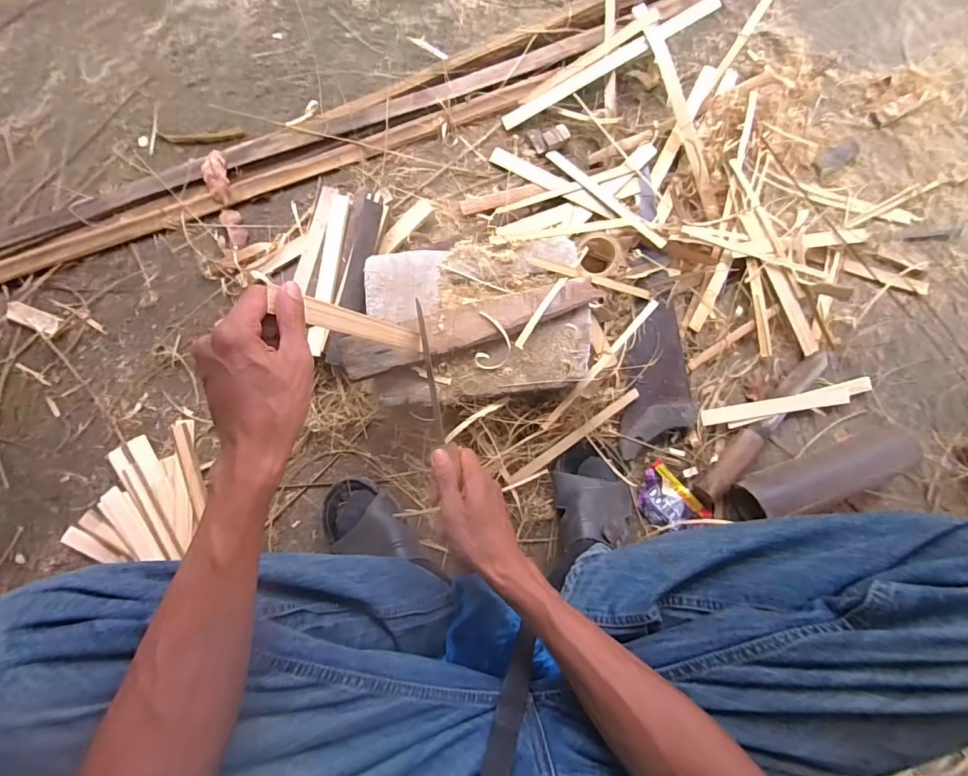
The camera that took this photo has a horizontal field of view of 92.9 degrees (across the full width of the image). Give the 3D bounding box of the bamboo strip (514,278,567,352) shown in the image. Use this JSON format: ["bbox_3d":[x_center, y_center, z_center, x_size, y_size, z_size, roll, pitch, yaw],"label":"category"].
[{"bbox_3d":[0.072,-0.095,0.576,0.011,0.009,0.108,33,85,0],"label":"bamboo strip"}]

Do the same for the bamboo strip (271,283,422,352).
[{"bbox_3d":[-0.116,-0.061,0.447,0.011,0.214,0.021,-1,86,23],"label":"bamboo strip"}]

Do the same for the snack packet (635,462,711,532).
[{"bbox_3d":[0.268,0.169,0.672,0.070,0.010,0.105,-44,89,-5],"label":"snack packet"}]

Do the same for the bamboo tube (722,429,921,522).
[{"bbox_3d":[0.487,0.121,0.646,0.287,0.066,0.059,-18,87,-4],"label":"bamboo tube"}]

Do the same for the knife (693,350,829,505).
[{"bbox_3d":[0.412,0.053,0.666,0.041,0.033,0.285,43,85,0],"label":"knife"}]

